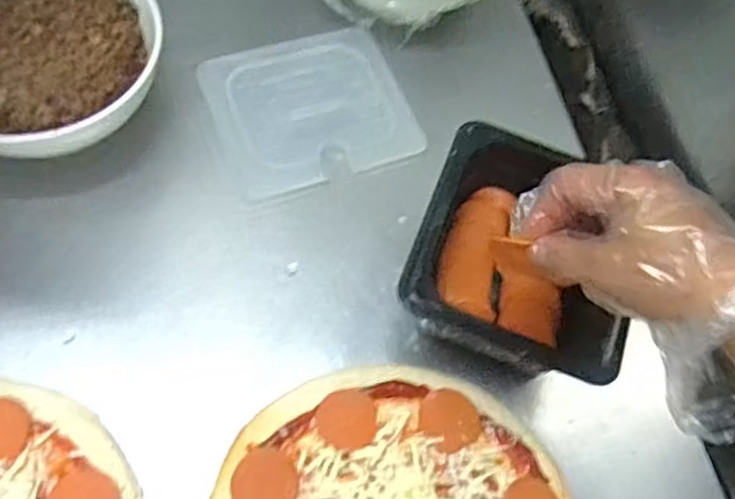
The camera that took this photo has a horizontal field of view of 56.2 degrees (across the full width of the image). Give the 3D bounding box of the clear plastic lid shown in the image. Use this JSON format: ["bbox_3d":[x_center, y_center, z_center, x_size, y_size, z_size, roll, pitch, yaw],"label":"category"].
[{"bbox_3d":[-0.053,-0.132,0.633,0.170,0.015,0.159,-17,66,-15],"label":"clear plastic lid"}]

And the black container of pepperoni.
[{"bbox_3d":[0.118,0.007,0.528,0.152,0.078,0.165,17,62,8],"label":"black container of pepperoni"}]

